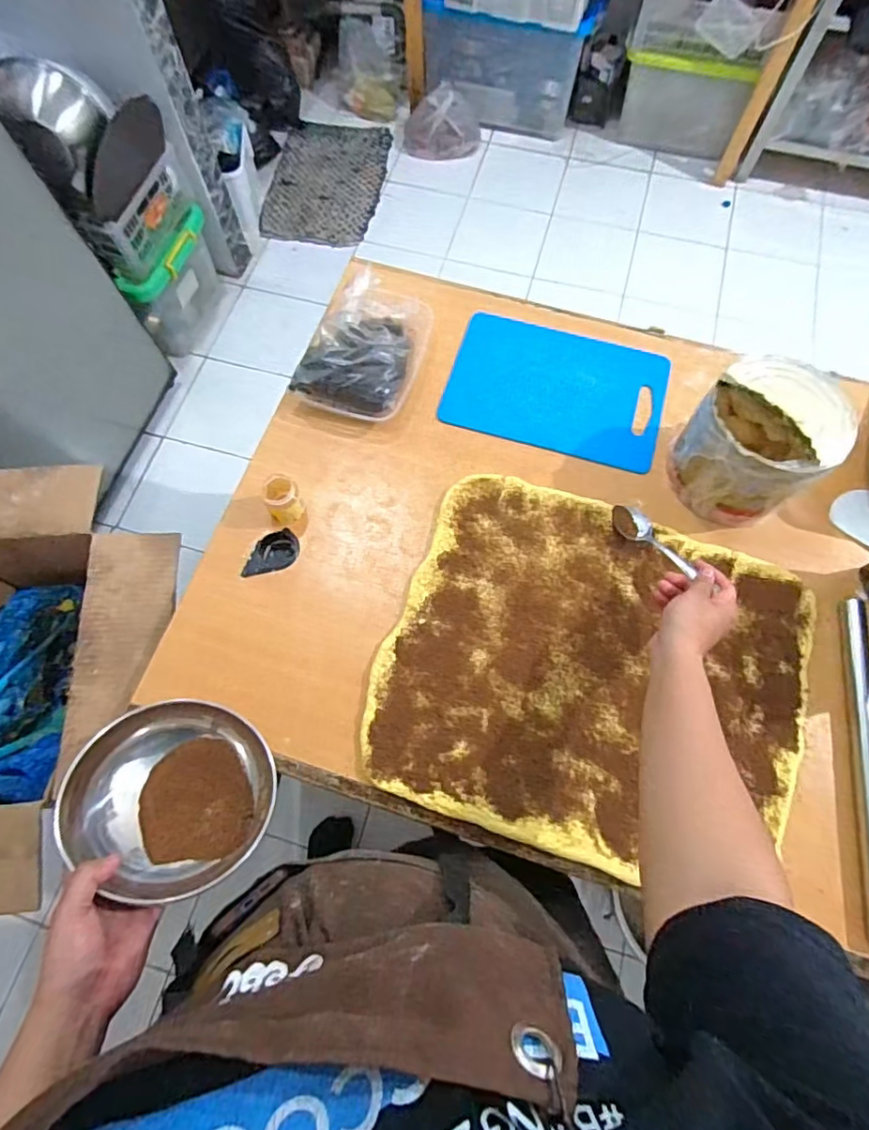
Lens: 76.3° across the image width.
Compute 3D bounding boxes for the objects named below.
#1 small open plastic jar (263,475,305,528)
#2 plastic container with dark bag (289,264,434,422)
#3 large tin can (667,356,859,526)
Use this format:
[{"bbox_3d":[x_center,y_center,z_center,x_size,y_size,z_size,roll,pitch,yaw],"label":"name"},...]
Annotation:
[{"bbox_3d":[-0.187,-0.081,0.687,0.045,0.041,0.049,-16,69,-5],"label":"small open plastic jar"},{"bbox_3d":[-0.090,-0.298,0.754,0.148,0.061,0.206,22,70,10],"label":"plastic container with dark bag"},{"bbox_3d":[0.381,-0.149,0.651,0.158,0.145,0.144,0,70,0],"label":"large tin can"}]

